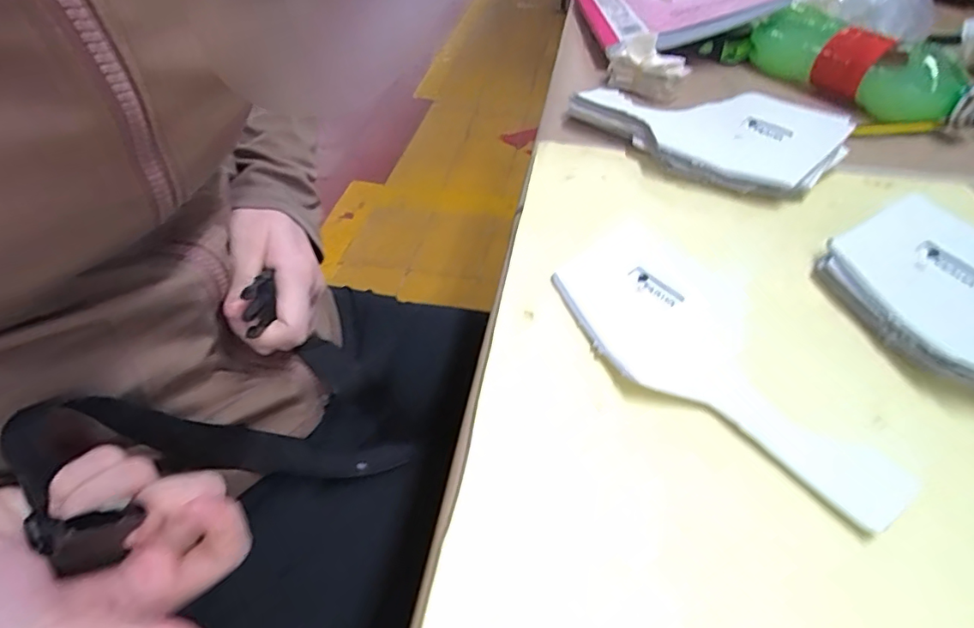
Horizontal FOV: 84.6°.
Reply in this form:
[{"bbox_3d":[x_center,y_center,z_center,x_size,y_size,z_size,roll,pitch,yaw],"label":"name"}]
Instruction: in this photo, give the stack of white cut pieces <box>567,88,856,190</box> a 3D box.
[{"bbox_3d":[0.158,-0.151,0.416,0.098,0.035,0.205,-34,55,-29],"label":"stack of white cut pieces"}]

